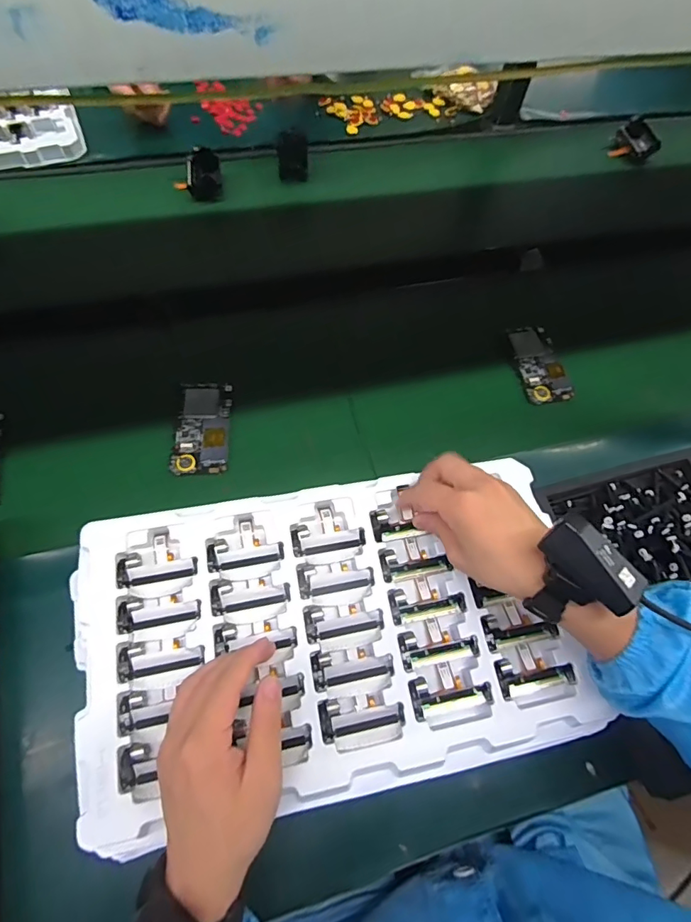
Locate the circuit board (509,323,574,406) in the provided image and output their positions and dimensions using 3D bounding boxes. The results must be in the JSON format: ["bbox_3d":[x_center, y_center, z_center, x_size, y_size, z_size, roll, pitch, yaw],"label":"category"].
[{"bbox_3d":[0.269,-0.134,0.661,0.061,0.005,0.122,-9,67,-4],"label":"circuit board"}]

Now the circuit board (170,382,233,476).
[{"bbox_3d":[-0.171,-0.042,0.577,0.062,0.010,0.123,2,69,-8],"label":"circuit board"}]

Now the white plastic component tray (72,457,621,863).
[{"bbox_3d":[-0.008,0.143,0.416,0.416,0.036,0.247,-10,62,-10],"label":"white plastic component tray"}]

